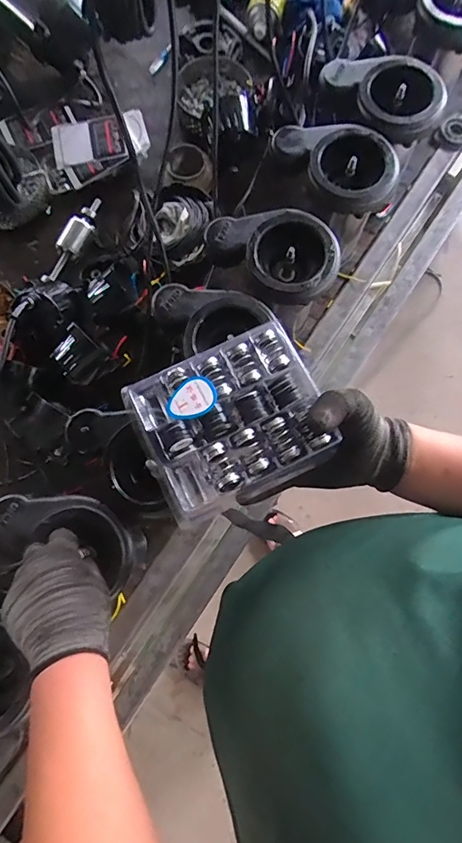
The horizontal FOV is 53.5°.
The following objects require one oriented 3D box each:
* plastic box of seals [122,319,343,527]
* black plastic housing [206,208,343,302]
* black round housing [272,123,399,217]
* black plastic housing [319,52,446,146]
[{"bbox_3d":[0.000,-0.004,0.417,0.162,0.021,0.134,-24,79,-7],"label":"plastic box of seals"},{"bbox_3d":[0.058,-0.223,0.604,0.170,0.058,0.115,33,78,6],"label":"black plastic housing"},{"bbox_3d":[0.147,-0.358,0.620,0.160,0.033,0.113,41,79,8],"label":"black round housing"},{"bbox_3d":[0.216,-0.467,0.643,0.117,0.045,0.167,-43,81,-10],"label":"black plastic housing"}]

